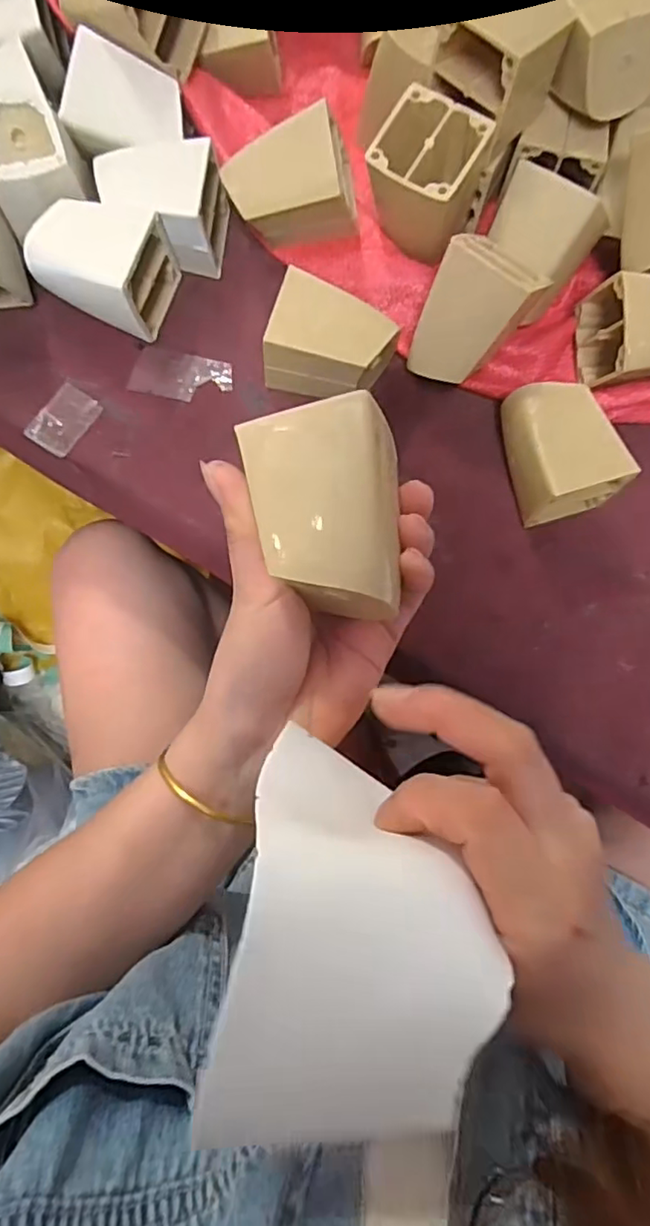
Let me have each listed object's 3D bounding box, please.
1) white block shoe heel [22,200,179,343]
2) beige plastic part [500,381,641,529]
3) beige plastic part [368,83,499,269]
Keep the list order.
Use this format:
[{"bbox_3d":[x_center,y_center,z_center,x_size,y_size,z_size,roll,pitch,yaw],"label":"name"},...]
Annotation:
[{"bbox_3d":[-0.146,-0.223,0.388,0.077,0.056,0.064,19,82,2],"label":"white block shoe heel"},{"bbox_3d":[0.142,-0.103,0.369,0.058,0.048,0.079,-17,82,-3],"label":"beige plastic part"},{"bbox_3d":[0.059,-0.263,0.368,0.059,0.065,0.059,30,83,4],"label":"beige plastic part"}]

